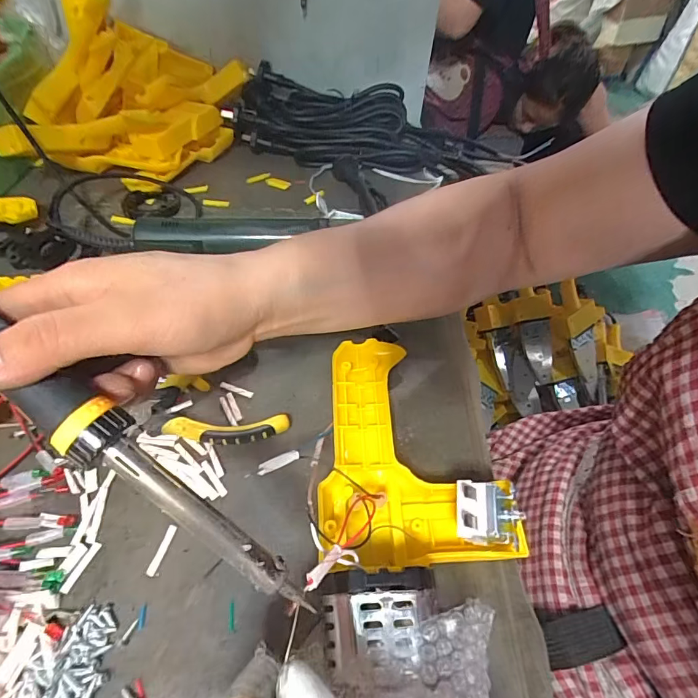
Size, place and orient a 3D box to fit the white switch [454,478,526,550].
[{"bbox_3d":[0.078,0.090,0.228,0.037,0.016,0.033,8,51,4],"label":"white switch"}]

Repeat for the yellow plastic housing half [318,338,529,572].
[{"bbox_3d":[0.036,0.064,0.279,0.111,0.042,0.143,-1,51,-5],"label":"yellow plastic housing half"}]

